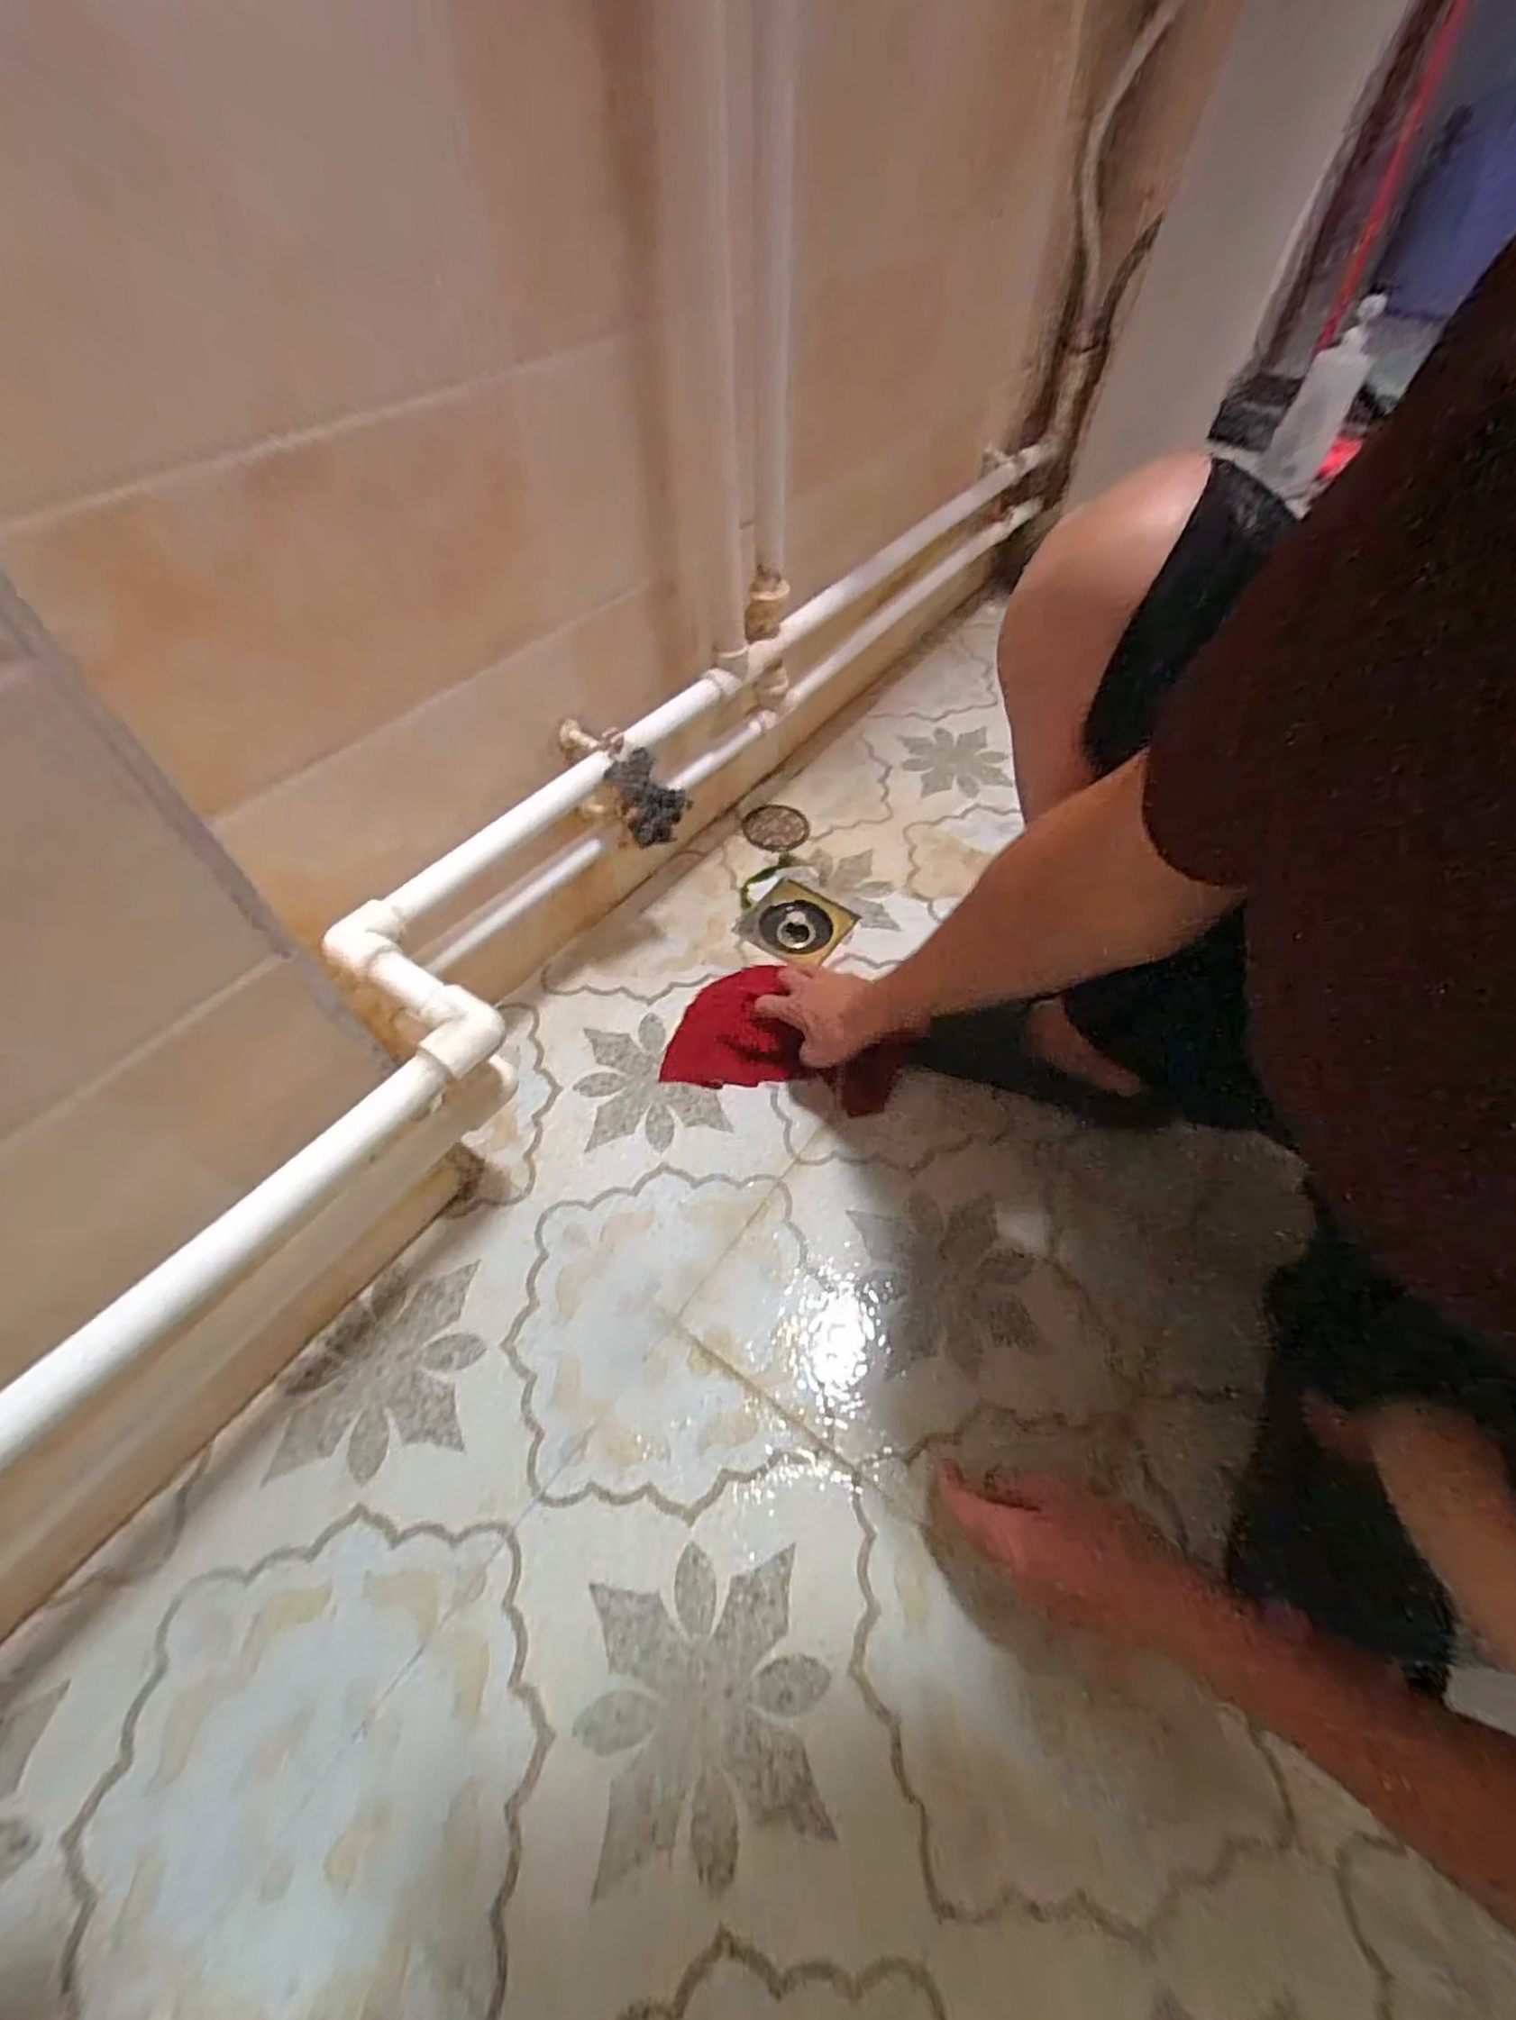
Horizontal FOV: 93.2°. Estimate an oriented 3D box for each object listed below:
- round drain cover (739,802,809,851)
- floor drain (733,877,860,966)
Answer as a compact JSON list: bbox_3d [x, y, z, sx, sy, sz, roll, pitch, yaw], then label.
[{"bbox_3d":[0.021,-0.218,0.856,0.079,0.009,0.074,-6,55,-5],"label":"round drain cover"},{"bbox_3d":[0.042,-0.090,0.778,0.101,0.023,0.102,32,60,20],"label":"floor drain"}]

